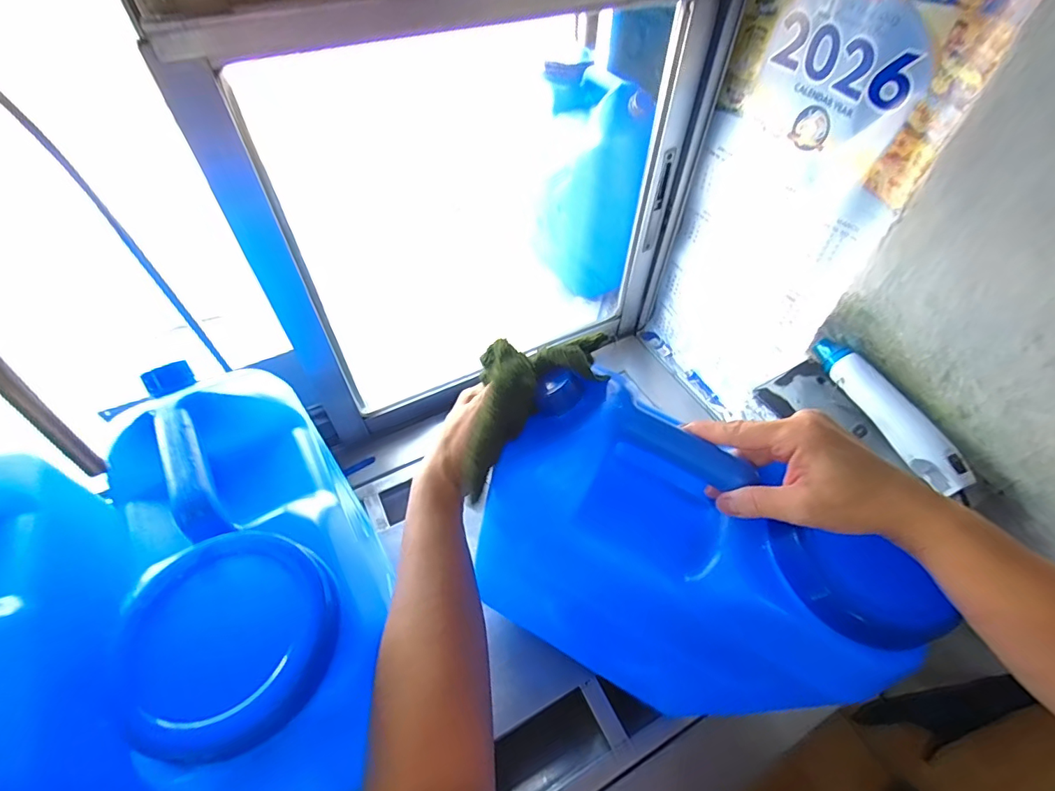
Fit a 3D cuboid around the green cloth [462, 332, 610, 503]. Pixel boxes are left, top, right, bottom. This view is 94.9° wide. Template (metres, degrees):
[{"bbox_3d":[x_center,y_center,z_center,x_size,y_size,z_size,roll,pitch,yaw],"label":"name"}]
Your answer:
[{"bbox_3d":[-0.009,-0.002,0.373,0.085,0.057,0.160,31,70,22],"label":"green cloth"}]

